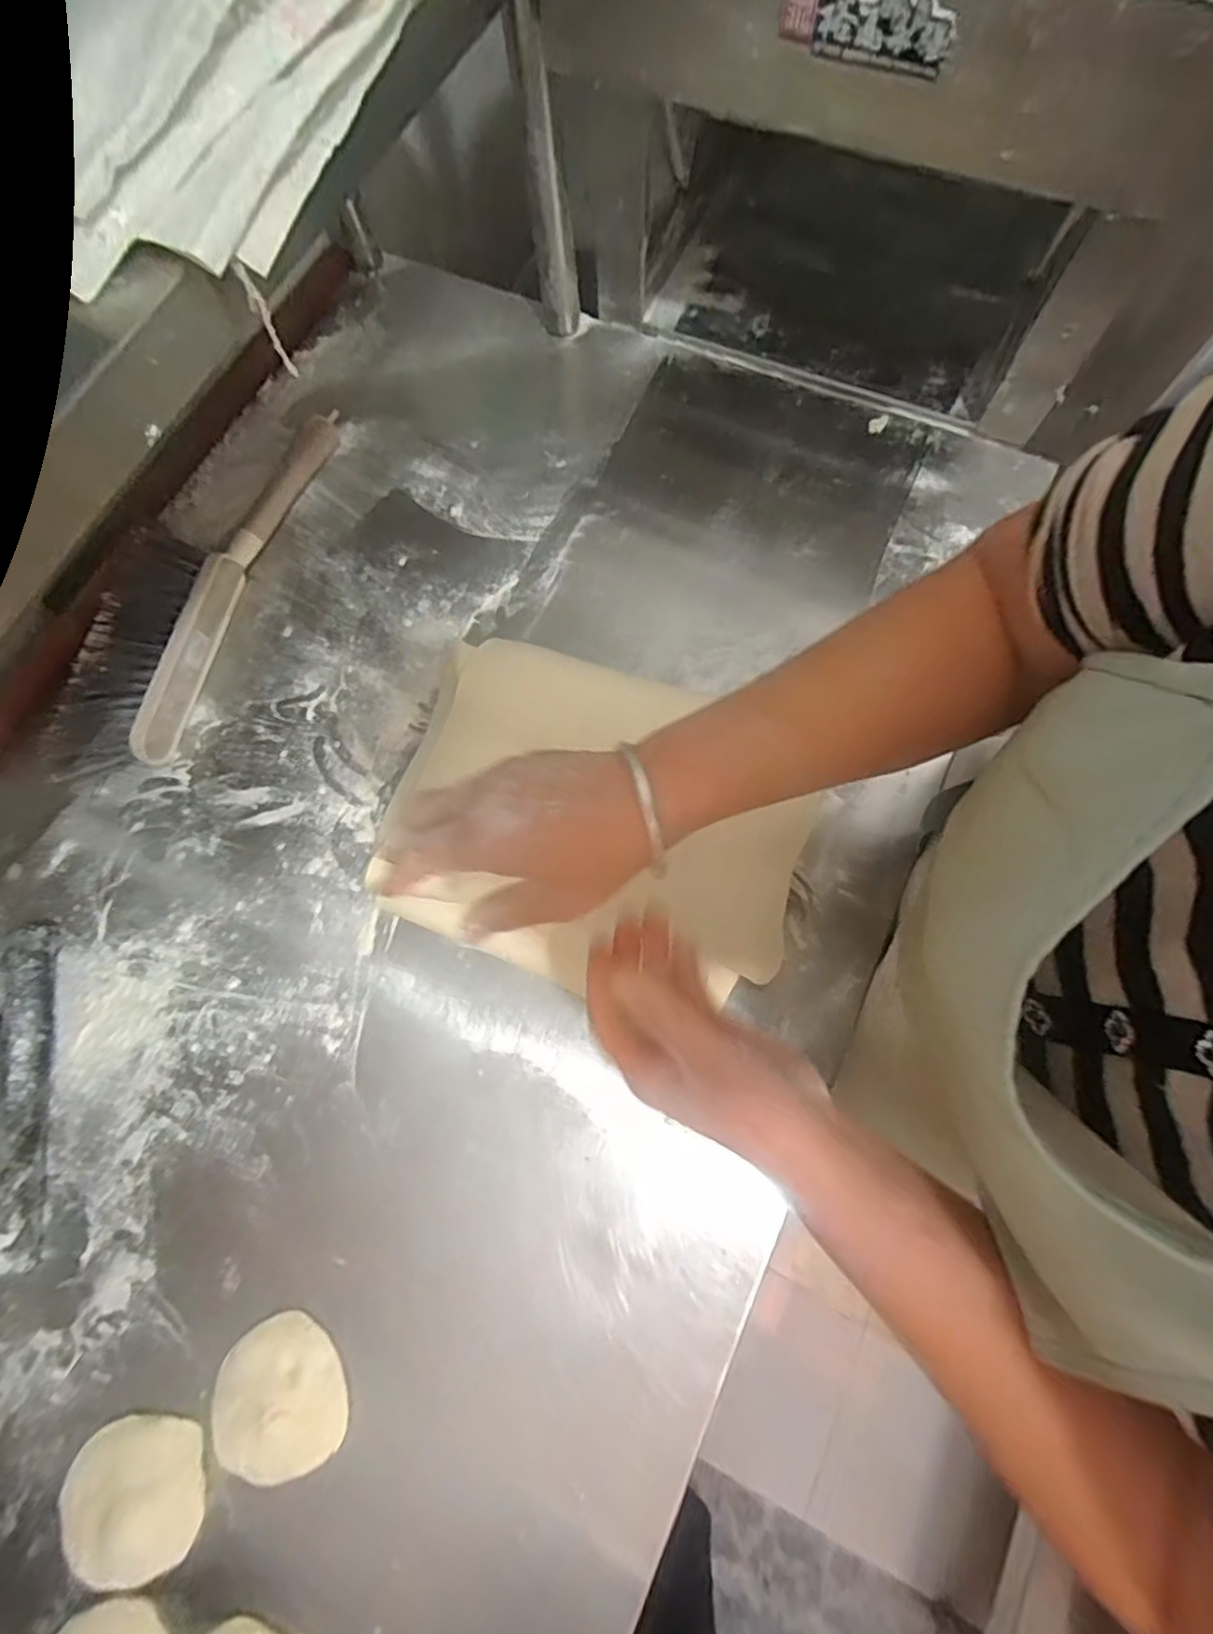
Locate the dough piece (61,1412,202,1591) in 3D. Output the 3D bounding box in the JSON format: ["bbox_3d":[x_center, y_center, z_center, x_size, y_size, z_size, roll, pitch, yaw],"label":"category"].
[{"bbox_3d":[-0.303,0.439,0.424,0.087,0.008,0.083,-1,74,2],"label":"dough piece"}]

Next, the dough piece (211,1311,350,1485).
[{"bbox_3d":[-0.218,0.386,0.434,0.085,0.009,0.087,-1,74,2],"label":"dough piece"}]

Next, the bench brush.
[{"bbox_3d":[-0.371,-0.219,0.599,0.091,0.051,0.406,17,75,7],"label":"bench brush"}]

